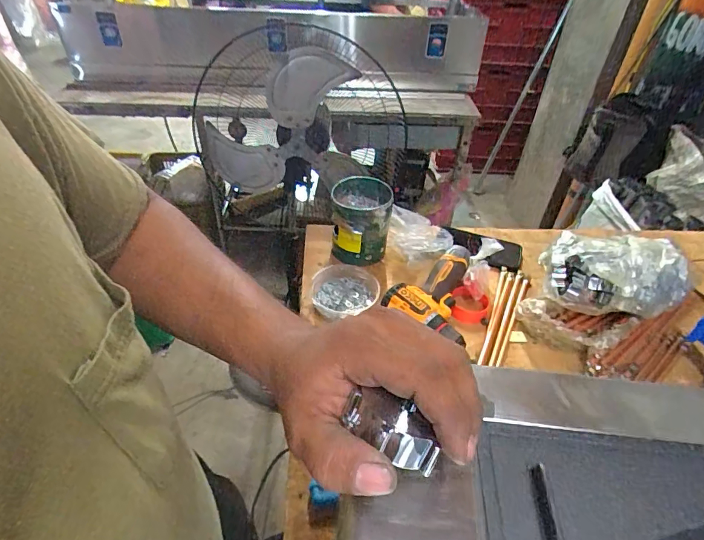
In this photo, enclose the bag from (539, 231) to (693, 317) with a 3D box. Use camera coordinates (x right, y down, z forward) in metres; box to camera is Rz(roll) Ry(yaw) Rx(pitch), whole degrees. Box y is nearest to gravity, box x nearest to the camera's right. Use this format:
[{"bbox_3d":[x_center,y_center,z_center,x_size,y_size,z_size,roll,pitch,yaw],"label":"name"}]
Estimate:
[{"bbox_3d":[0.415,0.002,0.679,0.205,0.092,0.109,8,42,5],"label":"bag"}]

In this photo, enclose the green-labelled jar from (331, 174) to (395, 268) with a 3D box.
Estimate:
[{"bbox_3d":[0.015,-0.089,0.805,0.103,0.126,0.110,4,41,1],"label":"green-labelled jar"}]

